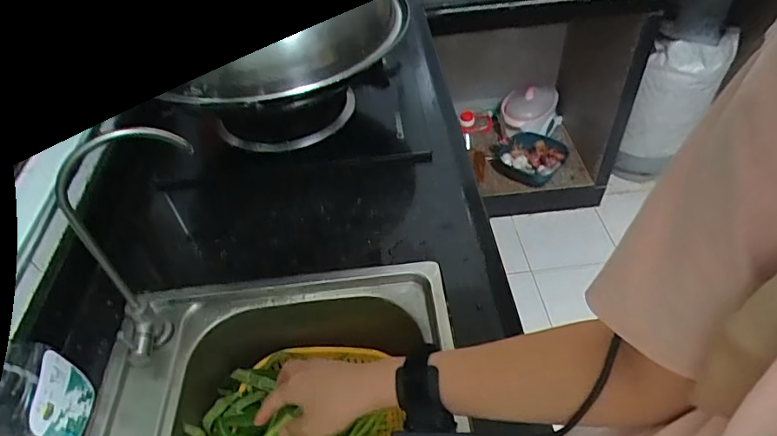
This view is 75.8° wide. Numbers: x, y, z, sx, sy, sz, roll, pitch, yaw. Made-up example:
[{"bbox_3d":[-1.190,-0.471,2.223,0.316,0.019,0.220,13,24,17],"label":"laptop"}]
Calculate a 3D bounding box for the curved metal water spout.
[{"bbox_3d":[-0.245,0.034,0.515,0.144,0.258,0.043,-37,55,-27],"label":"curved metal water spout"}]

